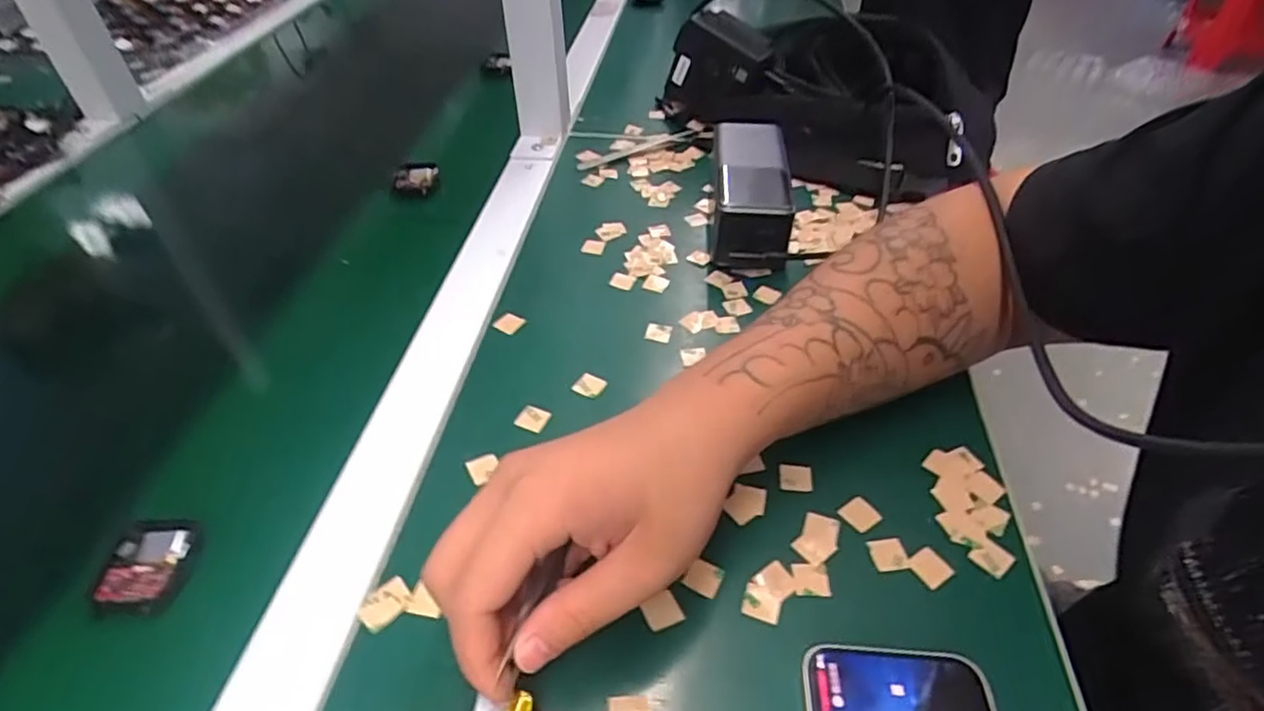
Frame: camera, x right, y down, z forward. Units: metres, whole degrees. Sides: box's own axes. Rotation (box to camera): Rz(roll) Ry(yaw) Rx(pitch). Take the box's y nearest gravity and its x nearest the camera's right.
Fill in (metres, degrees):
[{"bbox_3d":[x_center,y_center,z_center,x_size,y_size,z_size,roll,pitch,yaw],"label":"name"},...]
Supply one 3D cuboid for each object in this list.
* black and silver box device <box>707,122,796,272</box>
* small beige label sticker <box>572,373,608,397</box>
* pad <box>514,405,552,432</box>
[{"bbox_3d":[0.089,-0.121,0.491,0.058,0.053,0.143,3,45,5],"label":"black and silver box device"},{"bbox_3d":[-0.025,0.016,0.385,0.017,0.004,0.014,18,47,20],"label":"small beige label sticker"},{"bbox_3d":[-0.055,0.034,0.368,0.017,0.004,0.015,12,46,14],"label":"pad"}]

